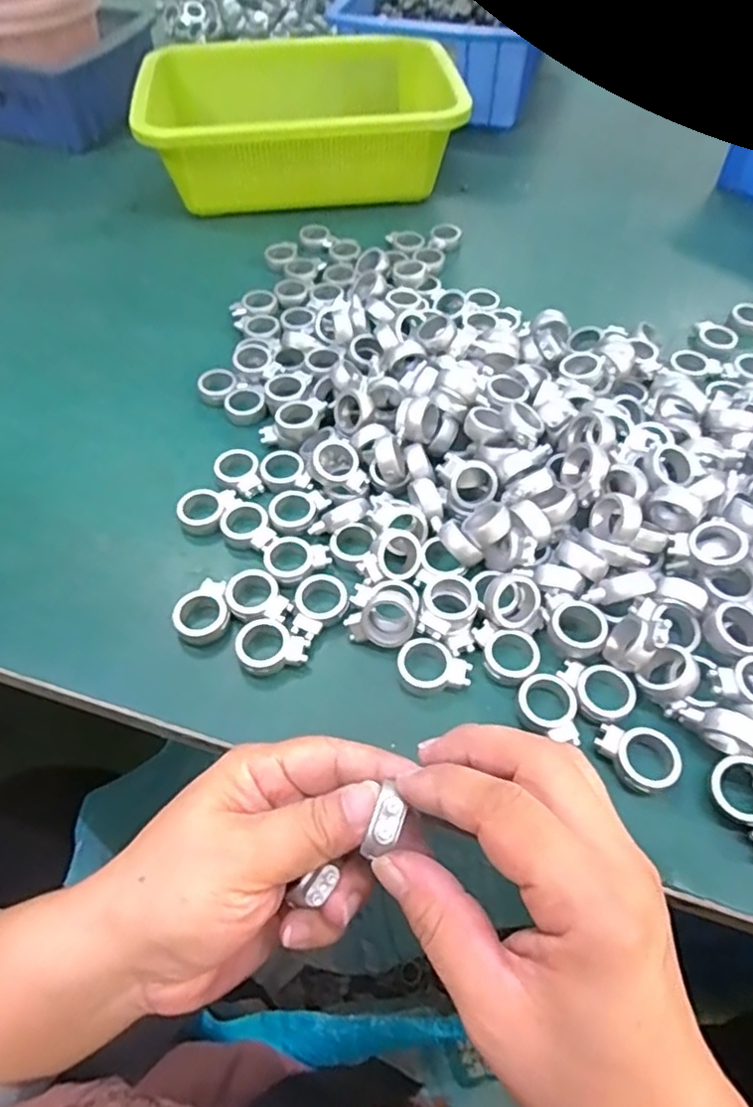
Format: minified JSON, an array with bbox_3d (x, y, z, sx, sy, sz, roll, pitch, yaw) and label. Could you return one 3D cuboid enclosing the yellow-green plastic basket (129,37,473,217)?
[{"bbox_3d":[-0.064,-0.366,0.543,0.249,0.085,0.149,-6,56,-3],"label":"yellow-green plastic basket"}]

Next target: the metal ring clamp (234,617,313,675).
[{"bbox_3d":[-0.050,0.046,0.299,0.033,0.011,0.026,28,60,18],"label":"metal ring clamp"}]

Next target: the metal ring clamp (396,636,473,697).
[{"bbox_3d":[0.026,0.054,0.293,0.033,0.013,0.024,25,59,16],"label":"metal ring clamp"}]

